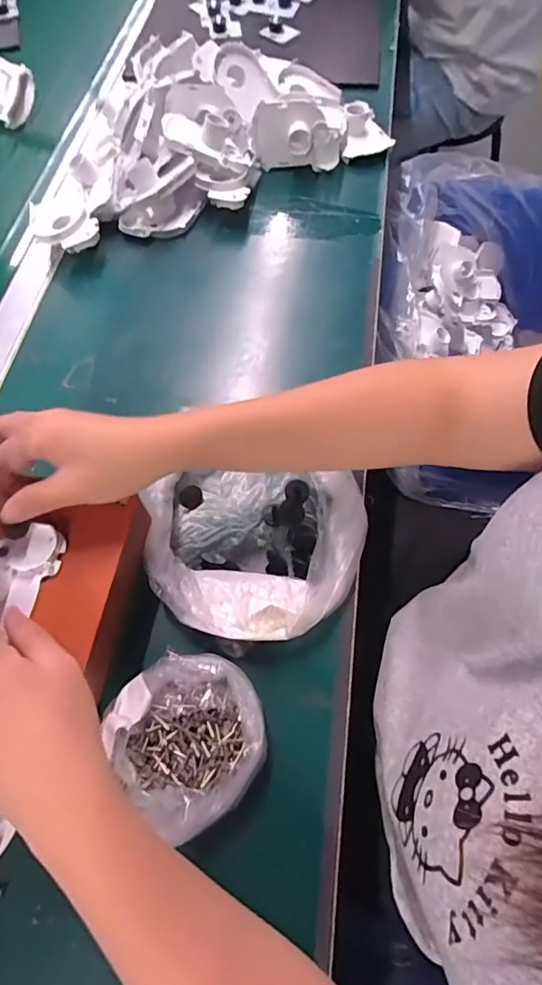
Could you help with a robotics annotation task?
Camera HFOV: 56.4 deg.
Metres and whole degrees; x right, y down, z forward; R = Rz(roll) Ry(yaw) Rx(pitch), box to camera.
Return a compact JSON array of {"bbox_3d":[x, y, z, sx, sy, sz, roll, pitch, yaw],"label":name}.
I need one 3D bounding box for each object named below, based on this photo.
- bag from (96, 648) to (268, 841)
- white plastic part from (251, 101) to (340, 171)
[{"bbox_3d":[-0.052,0.155,0.331,0.091,0.027,0.098,-40,69,-17],"label":"bag"},{"bbox_3d":[0.031,-0.414,0.588,0.102,0.072,0.028,-4,64,0],"label":"white plastic part"}]

